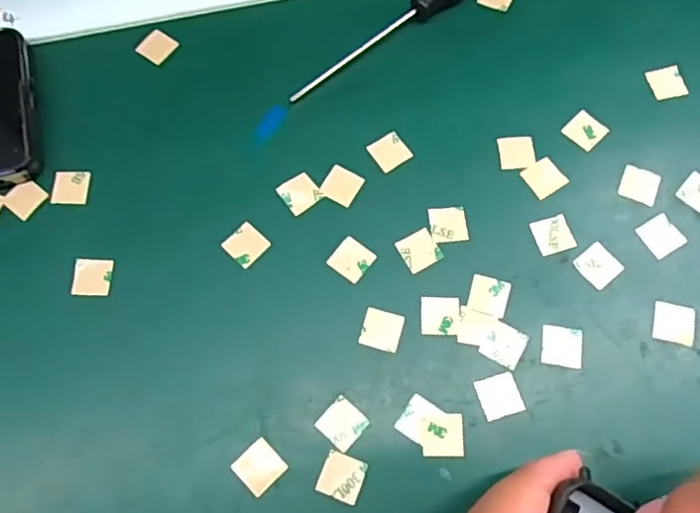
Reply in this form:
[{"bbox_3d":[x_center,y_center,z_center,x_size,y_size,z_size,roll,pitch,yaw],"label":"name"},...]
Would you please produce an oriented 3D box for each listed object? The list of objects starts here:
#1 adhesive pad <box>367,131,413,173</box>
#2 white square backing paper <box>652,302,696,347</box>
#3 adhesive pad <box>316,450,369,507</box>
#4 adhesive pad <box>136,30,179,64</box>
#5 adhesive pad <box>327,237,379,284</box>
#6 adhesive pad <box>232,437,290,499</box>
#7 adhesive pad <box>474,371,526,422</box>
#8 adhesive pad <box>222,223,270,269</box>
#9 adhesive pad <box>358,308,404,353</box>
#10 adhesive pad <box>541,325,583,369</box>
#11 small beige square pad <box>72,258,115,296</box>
[{"bbox_3d":[0.018,-0.047,0.262,0.016,0.004,0.016,-33,72,-10],"label":"adhesive pad"},{"bbox_3d":[0.129,0.026,0.233,0.016,0.004,0.016,11,70,6],"label":"white square backing paper"},{"bbox_3d":[-0.003,0.082,0.219,0.015,0.004,0.015,21,70,5],"label":"adhesive pad"},{"bbox_3d":[-0.092,-0.101,0.284,0.016,0.004,0.016,36,69,9],"label":"adhesive pad"},{"bbox_3d":[0.001,0.001,0.245,0.016,0.004,0.016,35,74,13],"label":"adhesive pad"},{"bbox_3d":[-0.034,0.078,0.219,0.015,0.004,0.016,-42,74,-13],"label":"adhesive pad"},{"bbox_3d":[0.058,0.053,0.226,0.016,0.004,0.016,-17,70,-5],"label":"adhesive pad"},{"bbox_3d":[-0.044,-0.006,0.248,0.016,0.004,0.015,41,76,15],"label":"adhesive pad"},{"bbox_3d":[0.013,0.029,0.235,0.015,0.004,0.015,15,70,7],"label":"adhesive pad"},{"bbox_3d":[0.084,0.035,0.232,0.015,0.004,0.016,7,69,4],"label":"adhesive pad"},{"bbox_3d":[-0.107,0.008,0.246,0.015,0.004,0.016,1,69,2],"label":"small beige square pad"}]

